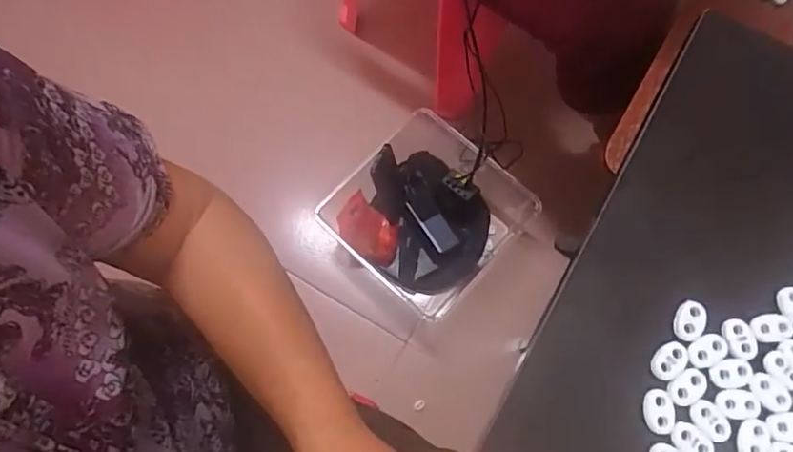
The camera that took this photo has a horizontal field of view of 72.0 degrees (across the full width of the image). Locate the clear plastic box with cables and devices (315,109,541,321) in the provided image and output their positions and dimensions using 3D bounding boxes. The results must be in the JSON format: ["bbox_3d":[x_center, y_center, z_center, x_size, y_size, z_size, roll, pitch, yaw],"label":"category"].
[{"bbox_3d":[0.054,-0.029,1.044,0.294,0.139,0.309,40,77,12],"label":"clear plastic box with cables and devices"}]

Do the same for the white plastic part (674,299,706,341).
[{"bbox_3d":[0.163,0.052,0.302,0.016,0.004,0.022,15,74,6],"label":"white plastic part"}]

